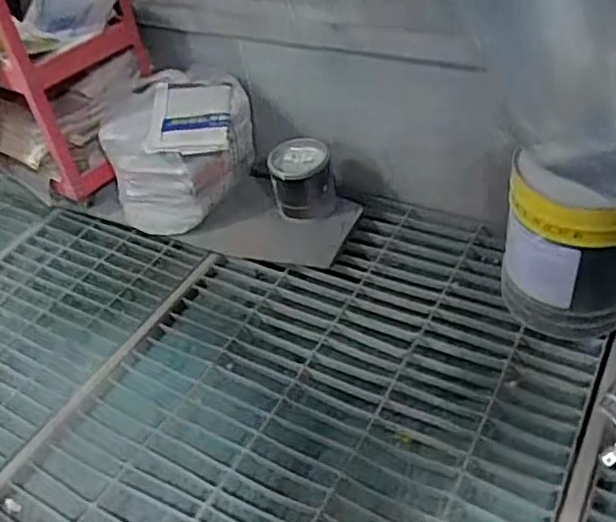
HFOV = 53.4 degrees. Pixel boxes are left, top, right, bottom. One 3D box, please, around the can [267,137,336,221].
[{"bbox_3d":[-0.012,-0.207,1.546,0.155,0.144,0.164,-5,43,5],"label":"can"}]

